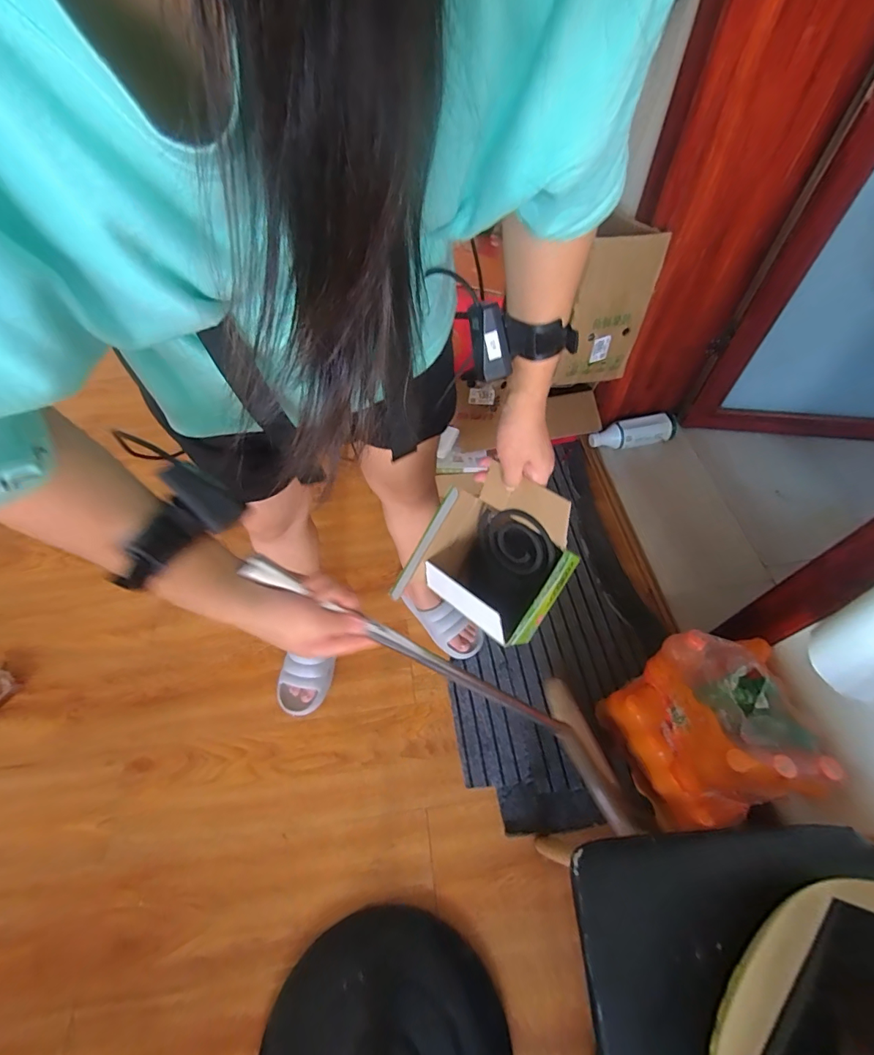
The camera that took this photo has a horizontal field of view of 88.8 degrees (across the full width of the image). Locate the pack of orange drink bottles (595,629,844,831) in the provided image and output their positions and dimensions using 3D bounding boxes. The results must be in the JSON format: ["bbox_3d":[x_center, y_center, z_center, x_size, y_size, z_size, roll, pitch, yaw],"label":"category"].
[{"bbox_3d":[0.452,0.343,0.783,0.214,0.329,0.249,-19,59,-9],"label":"pack of orange drink bottles"}]

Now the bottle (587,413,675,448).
[{"bbox_3d":[0.584,-0.273,1.316,0.250,0.087,0.077,-6,57,-2],"label":"bottle"}]

